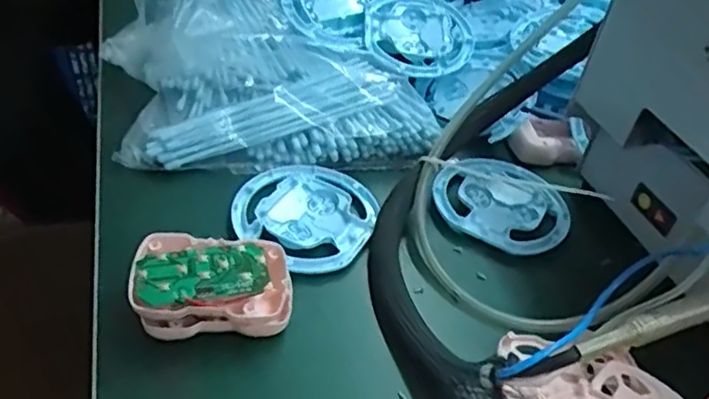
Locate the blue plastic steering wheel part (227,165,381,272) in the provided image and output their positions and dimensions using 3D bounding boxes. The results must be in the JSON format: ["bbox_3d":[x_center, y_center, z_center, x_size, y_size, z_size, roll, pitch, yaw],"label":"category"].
[{"bbox_3d":[-0.036,0.013,0.469,0.099,0.022,0.107,16,44,9],"label":"blue plastic steering wheel part"}]

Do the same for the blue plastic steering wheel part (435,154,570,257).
[{"bbox_3d":[0.117,0.001,0.502,0.102,0.013,0.094,4,43,-4],"label":"blue plastic steering wheel part"}]

